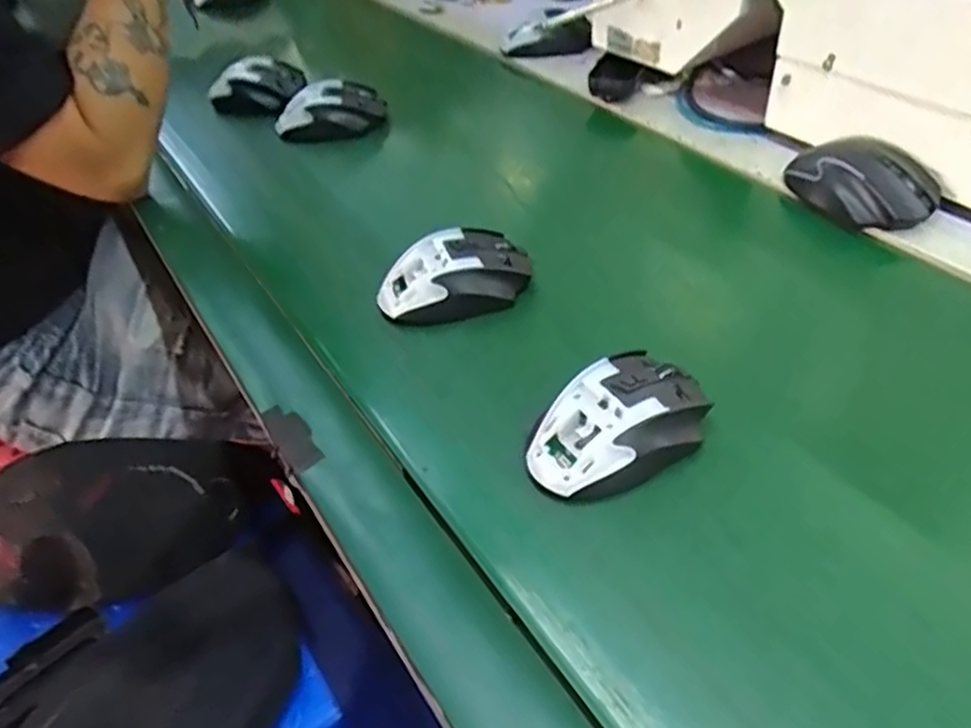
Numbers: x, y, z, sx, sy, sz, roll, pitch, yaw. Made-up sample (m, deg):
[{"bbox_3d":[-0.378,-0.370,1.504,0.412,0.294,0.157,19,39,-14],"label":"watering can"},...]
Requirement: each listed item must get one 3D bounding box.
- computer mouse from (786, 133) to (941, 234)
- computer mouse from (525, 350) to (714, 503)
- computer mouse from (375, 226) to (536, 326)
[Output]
[{"bbox_3d":[0.296,-0.145,0.566,0.069,0.044,0.114,-21,43,-16],"label":"computer mouse"},{"bbox_3d":[0.079,0.035,0.415,0.108,0.038,0.065,-27,45,-22],"label":"computer mouse"},{"bbox_3d":[-0.022,-0.065,0.533,0.113,0.044,0.070,-24,44,-19],"label":"computer mouse"}]

